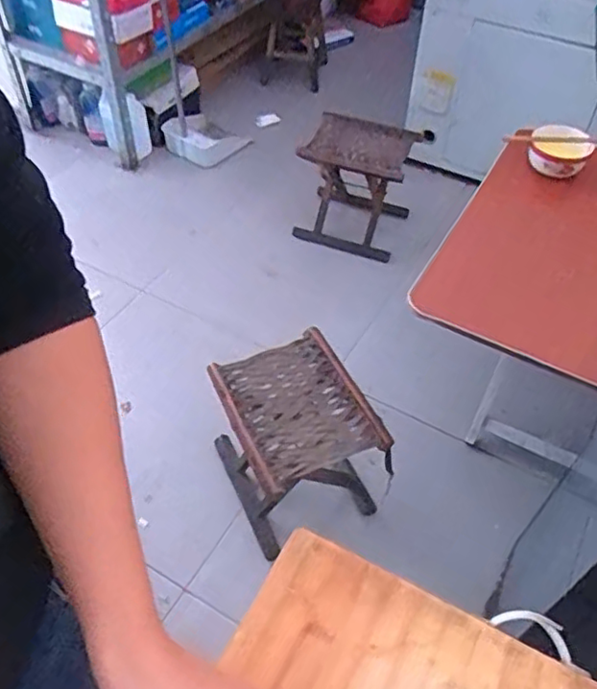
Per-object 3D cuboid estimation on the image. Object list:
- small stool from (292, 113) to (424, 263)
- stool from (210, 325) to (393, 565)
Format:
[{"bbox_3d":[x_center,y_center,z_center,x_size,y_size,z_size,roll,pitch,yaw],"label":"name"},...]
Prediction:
[{"bbox_3d":[0.158,-0.457,1.824,0.303,0.371,0.228,17,52,13],"label":"small stool"},{"bbox_3d":[-0.009,0.202,1.267,0.243,0.307,0.284,-20,53,-17],"label":"stool"}]

